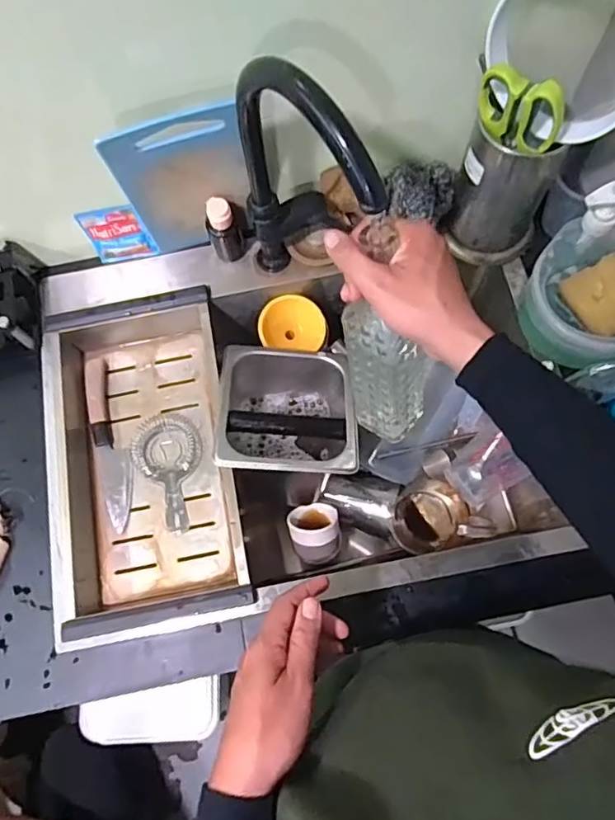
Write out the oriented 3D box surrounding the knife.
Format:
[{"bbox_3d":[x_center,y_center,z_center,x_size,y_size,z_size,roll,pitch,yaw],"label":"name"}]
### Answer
[{"bbox_3d":[-0.245,0.036,0.689,0.038,0.013,0.217,-16,72,-3],"label":"knife"}]

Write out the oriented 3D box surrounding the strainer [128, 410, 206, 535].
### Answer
[{"bbox_3d":[-0.163,0.072,0.679,0.084,0.013,0.142,-16,72,-3],"label":"strainer"}]

